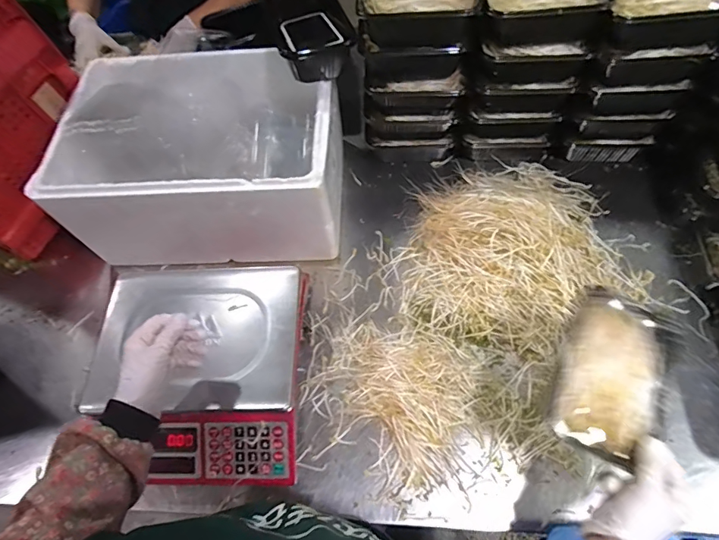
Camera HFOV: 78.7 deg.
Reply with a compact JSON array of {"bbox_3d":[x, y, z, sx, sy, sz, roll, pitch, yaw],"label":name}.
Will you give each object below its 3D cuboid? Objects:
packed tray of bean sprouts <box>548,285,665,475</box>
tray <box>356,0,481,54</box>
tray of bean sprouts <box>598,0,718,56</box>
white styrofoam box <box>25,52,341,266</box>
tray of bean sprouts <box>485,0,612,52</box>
[{"bbox_3d":[0.282,0.113,0.484,0.112,0.039,0.178,20,65,14],"label":"packed tray of bean sprouts"},{"bbox_3d":[0.091,-0.420,0.714,0.184,0.080,0.125,-1,61,4],"label":"tray"},{"bbox_3d":[0.465,-0.393,0.669,0.180,0.068,0.108,7,62,8],"label":"tray of bean sprouts"},{"bbox_3d":[-0.261,-0.197,0.802,0.442,0.226,0.322,0,61,4],"label":"white styrofoam box"},{"bbox_3d":[0.286,-0.416,0.698,0.180,0.068,0.125,2,62,5],"label":"tray of bean sprouts"}]

